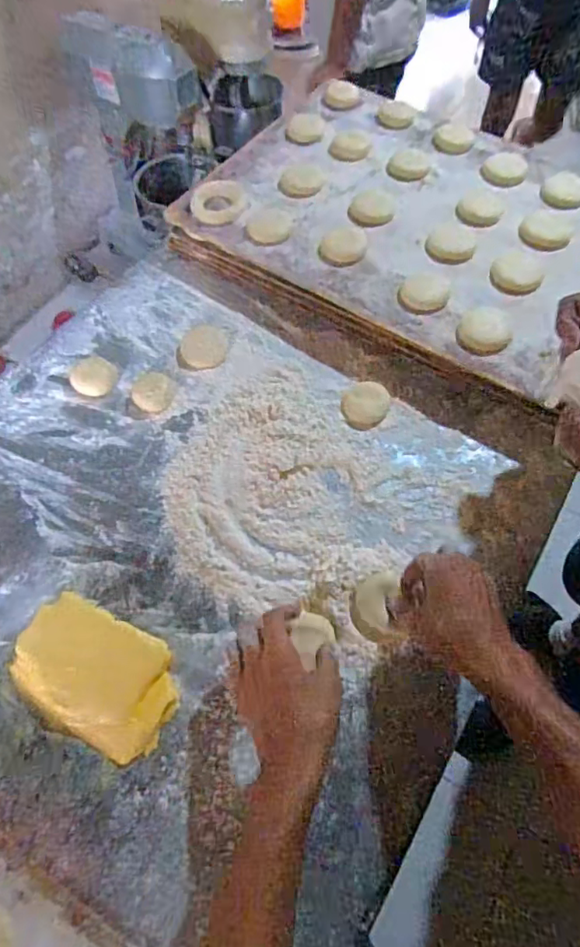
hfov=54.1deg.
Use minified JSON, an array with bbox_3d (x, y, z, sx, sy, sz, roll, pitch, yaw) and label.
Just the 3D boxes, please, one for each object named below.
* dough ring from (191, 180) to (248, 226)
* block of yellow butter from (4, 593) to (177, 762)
[{"bbox_3d":[-0.097,-0.370,0.773,0.071,0.015,0.077,0,60,0],"label":"dough ring"},{"bbox_3d":[-0.176,0.182,0.514,0.151,0.028,0.102,24,62,12],"label":"block of yellow butter"}]

